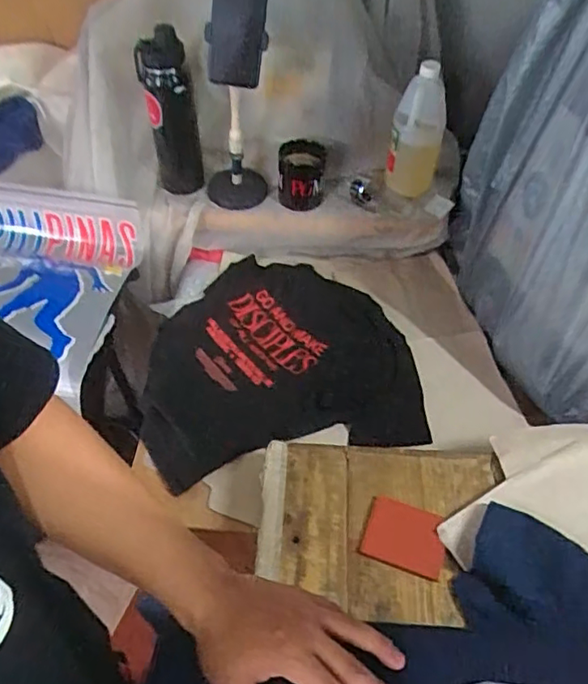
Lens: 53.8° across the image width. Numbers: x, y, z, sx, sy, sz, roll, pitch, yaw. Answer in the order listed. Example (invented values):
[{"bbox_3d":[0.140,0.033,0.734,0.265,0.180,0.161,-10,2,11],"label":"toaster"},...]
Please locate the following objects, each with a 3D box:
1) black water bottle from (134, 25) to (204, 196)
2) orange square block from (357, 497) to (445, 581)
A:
[{"bbox_3d":[-0.205,-0.376,0.971,0.084,0.265,0.066,-7,50,-9],"label":"black water bottle"},{"bbox_3d":[0.128,0.225,0.673,0.090,0.013,0.076,18,51,12],"label":"orange square block"}]

